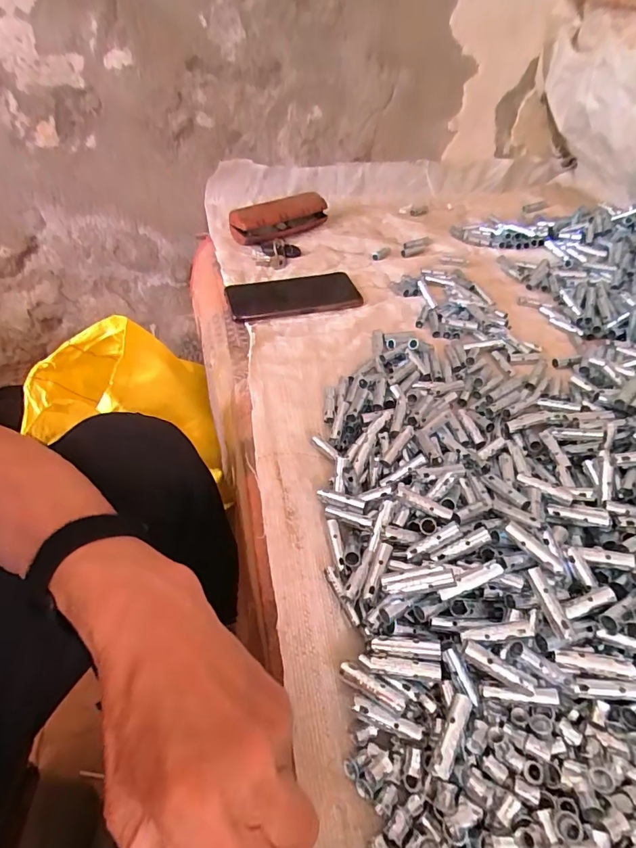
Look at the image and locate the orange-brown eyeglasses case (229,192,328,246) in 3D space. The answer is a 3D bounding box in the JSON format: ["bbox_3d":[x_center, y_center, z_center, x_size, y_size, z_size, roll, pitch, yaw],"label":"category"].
[{"bbox_3d":[-0.060,-0.321,0.701,0.153,0.051,0.051,-32,54,-27],"label":"orange-brown eyeglasses case"}]

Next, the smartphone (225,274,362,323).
[{"bbox_3d":[-0.032,-0.167,0.572,0.163,0.012,0.087,-9,47,-8],"label":"smartphone"}]

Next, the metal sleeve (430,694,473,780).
[{"bbox_3d":[0.072,0.169,0.240,0.009,0.011,0.040,23,51,21],"label":"metal sleeve"}]

